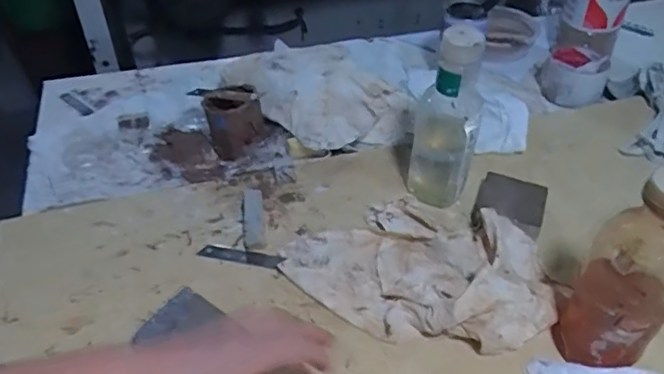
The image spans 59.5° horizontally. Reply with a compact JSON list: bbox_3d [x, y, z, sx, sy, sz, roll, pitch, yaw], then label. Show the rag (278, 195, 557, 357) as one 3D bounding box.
[{"bbox_3d":[0.083,0.065,0.574,0.254,0.069,0.154,13,46,14],"label":"rag"}]

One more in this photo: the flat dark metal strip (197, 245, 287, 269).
[{"bbox_3d":[-0.094,0.072,0.609,0.090,0.004,0.016,9,45,9],"label":"flat dark metal strip"}]

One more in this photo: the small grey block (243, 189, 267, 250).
[{"bbox_3d":[-0.085,0.034,0.635,0.021,0.009,0.080,-5,44,-5],"label":"small grey block"}]

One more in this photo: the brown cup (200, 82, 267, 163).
[{"bbox_3d":[-0.121,-0.086,0.729,0.068,0.074,0.072,-16,46,-16],"label":"brown cup"}]

